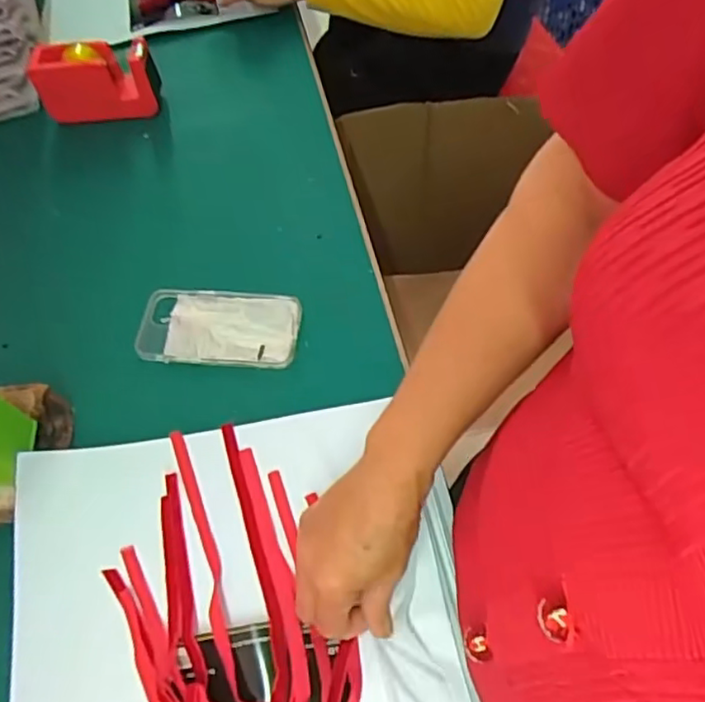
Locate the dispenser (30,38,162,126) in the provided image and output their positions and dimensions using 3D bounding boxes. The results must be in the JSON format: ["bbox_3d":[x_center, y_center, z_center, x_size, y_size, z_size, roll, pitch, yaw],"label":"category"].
[{"bbox_3d":[-0.297,-0.315,0.744,0.139,0.073,0.052,-5,60,1],"label":"dispenser"}]

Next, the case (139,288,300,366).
[{"bbox_3d":[-0.127,-0.022,0.604,0.154,0.012,0.081,4,60,7],"label":"case"}]

